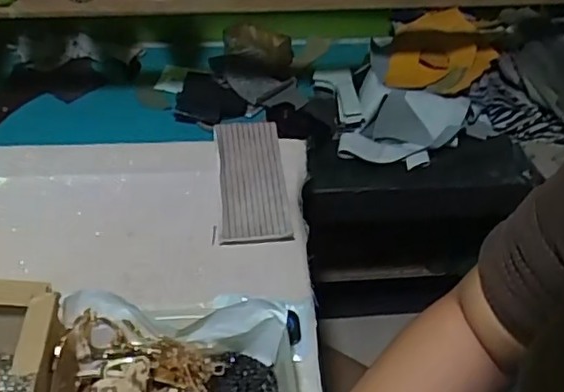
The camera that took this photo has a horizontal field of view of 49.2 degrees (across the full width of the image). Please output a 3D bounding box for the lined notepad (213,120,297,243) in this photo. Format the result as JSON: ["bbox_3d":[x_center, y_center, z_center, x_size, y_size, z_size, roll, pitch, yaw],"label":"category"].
[{"bbox_3d":[-0.036,-0.021,0.735,0.080,0.013,0.178,-2,52,-7],"label":"lined notepad"}]

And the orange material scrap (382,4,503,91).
[{"bbox_3d":[0.263,-0.235,1.018,0.158,0.035,0.165,17,67,9],"label":"orange material scrap"}]

